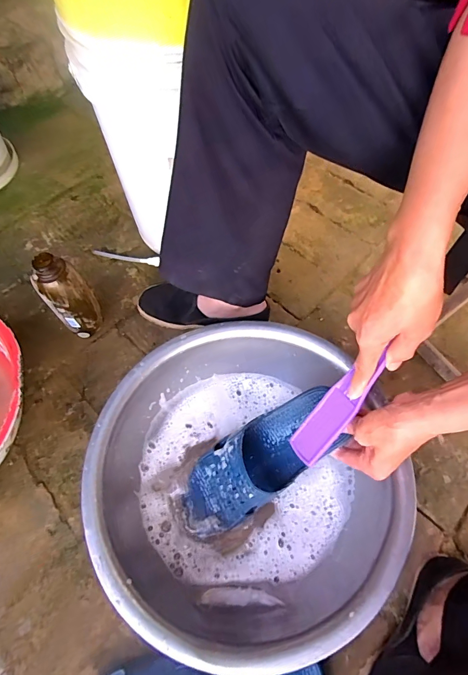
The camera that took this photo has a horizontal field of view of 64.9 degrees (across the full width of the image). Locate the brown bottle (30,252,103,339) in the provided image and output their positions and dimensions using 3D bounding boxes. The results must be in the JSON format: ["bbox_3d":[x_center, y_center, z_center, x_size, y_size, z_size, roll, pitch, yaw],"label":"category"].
[{"bbox_3d":[-0.256,-0.054,0.585,0.064,0.171,0.061,0,62,0],"label":"brown bottle"}]

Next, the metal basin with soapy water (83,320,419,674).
[{"bbox_3d":[0.002,0.180,0.492,0.359,0.132,0.378,0,62,0],"label":"metal basin with soapy water"}]

